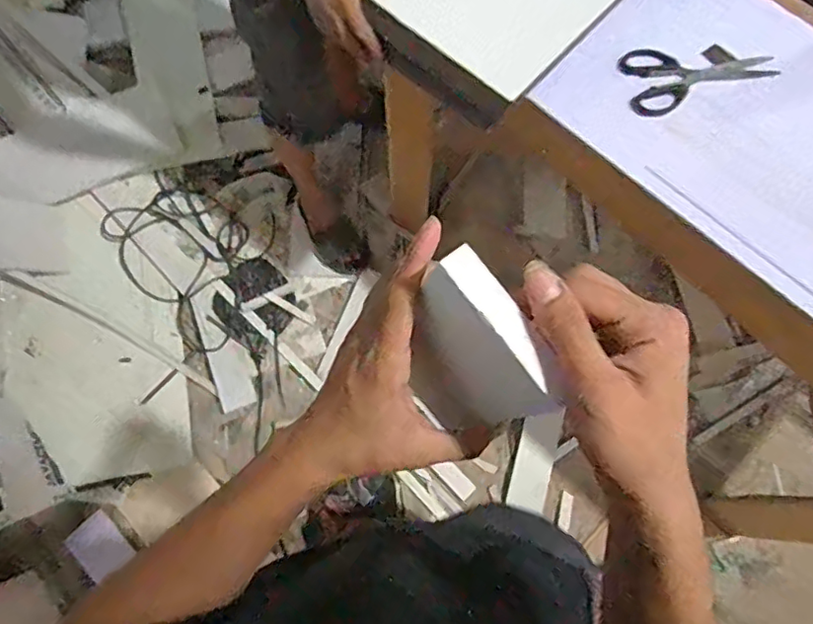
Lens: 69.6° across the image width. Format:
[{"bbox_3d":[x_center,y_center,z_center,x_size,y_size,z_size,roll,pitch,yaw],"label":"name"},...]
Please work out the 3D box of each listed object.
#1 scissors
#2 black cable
[{"bbox_3d":[0.385,-0.317,0.767,0.200,0.016,0.088,-15,73,-3],"label":"scissors"},{"bbox_3d":[-0.595,-0.134,1.514,0.406,0.079,0.382,18,74,7],"label":"black cable"}]

